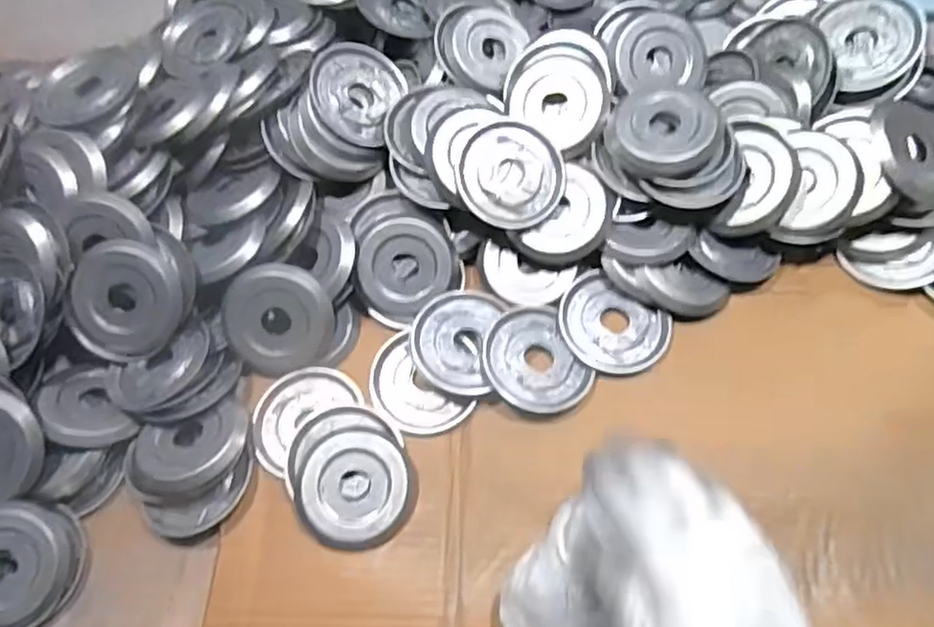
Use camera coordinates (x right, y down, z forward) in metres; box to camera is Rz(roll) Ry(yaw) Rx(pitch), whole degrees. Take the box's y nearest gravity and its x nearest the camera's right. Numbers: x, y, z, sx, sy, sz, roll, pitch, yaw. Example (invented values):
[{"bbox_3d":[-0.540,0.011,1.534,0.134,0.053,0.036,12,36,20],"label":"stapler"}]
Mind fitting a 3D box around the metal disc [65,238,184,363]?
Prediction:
[{"bbox_3d":[-0.261,-0.008,0.524,0.081,0.011,0.091,21,102,-3],"label":"metal disc"}]

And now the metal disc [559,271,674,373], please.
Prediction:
[{"bbox_3d":[0.110,0.011,0.527,0.084,0.014,0.071,32,69,20],"label":"metal disc"}]

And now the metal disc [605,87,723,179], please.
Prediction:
[{"bbox_3d":[0.150,-0.137,0.523,0.083,0.012,0.070,1,78,7],"label":"metal disc"}]

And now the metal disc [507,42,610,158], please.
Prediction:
[{"bbox_3d":[0.077,-0.178,0.556,0.092,0.014,0.076,38,97,21],"label":"metal disc"}]

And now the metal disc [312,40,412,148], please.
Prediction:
[{"bbox_3d":[-0.091,-0.182,0.560,0.073,0.004,0.087,25,66,-18],"label":"metal disc"}]

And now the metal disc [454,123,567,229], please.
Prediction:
[{"bbox_3d":[0.034,-0.109,0.533,0.083,0.005,0.084,1,80,-6],"label":"metal disc"}]

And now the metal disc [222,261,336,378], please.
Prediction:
[{"bbox_3d":[-0.144,0.005,0.521,0.082,0.013,0.081,0,96,-3],"label":"metal disc"}]

